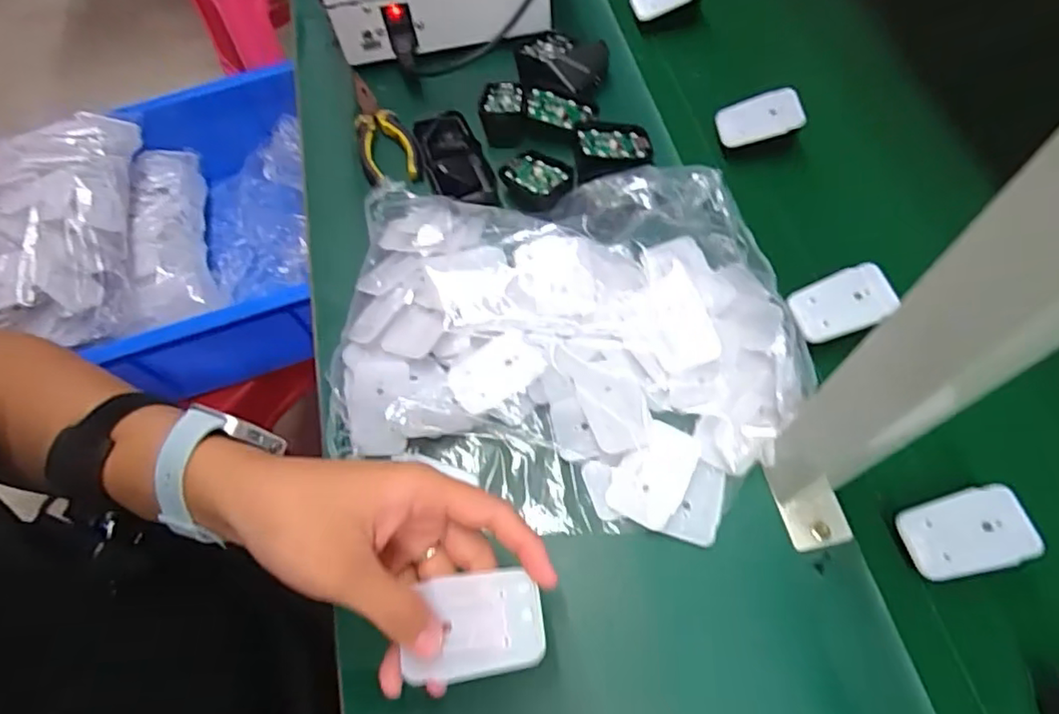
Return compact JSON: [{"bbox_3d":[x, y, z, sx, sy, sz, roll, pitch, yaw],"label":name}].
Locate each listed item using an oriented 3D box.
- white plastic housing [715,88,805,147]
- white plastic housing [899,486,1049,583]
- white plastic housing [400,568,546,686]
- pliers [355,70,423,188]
[{"bbox_3d":[0.202,-0.210,0.535,0.070,0.008,0.038,-10,96,28],"label":"white plastic housing"},{"bbox_3d":[0.272,0.111,0.380,0.068,0.015,0.046,-23,64,17],"label":"white plastic housing"},{"bbox_3d":[-0.027,0.129,0.290,0.065,0.004,0.044,-10,65,-1],"label":"white plastic housing"},{"bbox_3d":[-0.144,-0.221,0.580,0.053,0.009,0.148,-21,65,-5],"label":"pliers"}]

